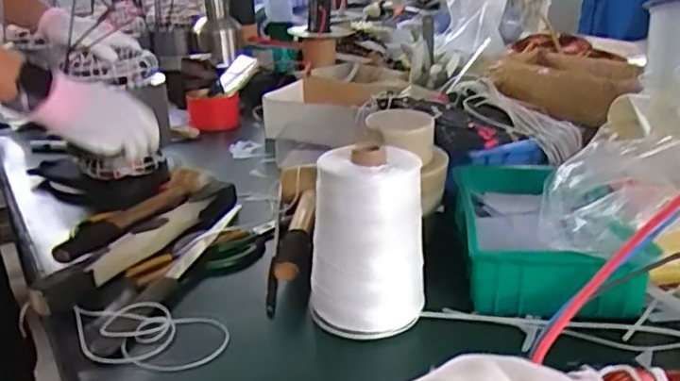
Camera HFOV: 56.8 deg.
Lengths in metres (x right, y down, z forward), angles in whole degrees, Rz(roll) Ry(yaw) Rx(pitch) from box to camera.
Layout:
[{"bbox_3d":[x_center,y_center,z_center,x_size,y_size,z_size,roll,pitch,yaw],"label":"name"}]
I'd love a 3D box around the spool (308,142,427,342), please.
[{"bbox_3d":[0.027,0.051,0.603,0.086,0.173,0.089,-2,23,1],"label":"spool"}]

